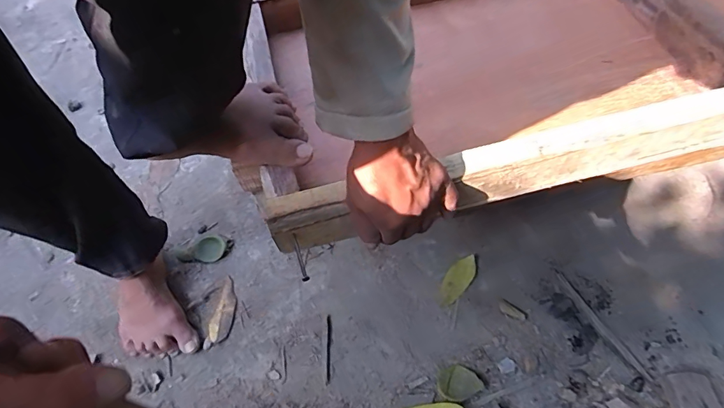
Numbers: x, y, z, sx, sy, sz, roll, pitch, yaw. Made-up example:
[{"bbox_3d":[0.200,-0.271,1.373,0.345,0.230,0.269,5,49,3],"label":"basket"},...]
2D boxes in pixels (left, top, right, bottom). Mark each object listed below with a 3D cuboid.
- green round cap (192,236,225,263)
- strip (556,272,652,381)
[{"bbox_3d":[-0.296,0.087,0.824,0.060,0.014,0.053,9,59,6],"label":"green round cap"},{"bbox_3d":[0.410,0.208,0.744,0.019,0.006,0.211,-19,55,-17],"label":"strip"}]

